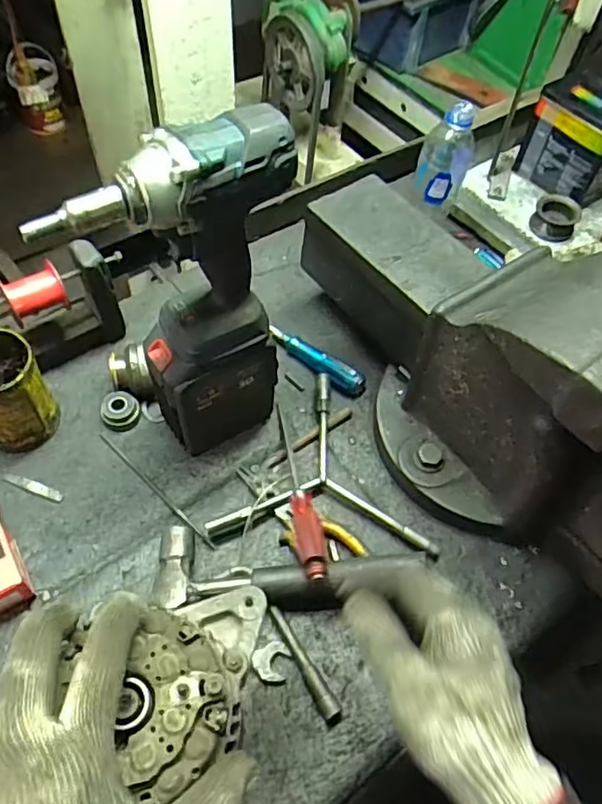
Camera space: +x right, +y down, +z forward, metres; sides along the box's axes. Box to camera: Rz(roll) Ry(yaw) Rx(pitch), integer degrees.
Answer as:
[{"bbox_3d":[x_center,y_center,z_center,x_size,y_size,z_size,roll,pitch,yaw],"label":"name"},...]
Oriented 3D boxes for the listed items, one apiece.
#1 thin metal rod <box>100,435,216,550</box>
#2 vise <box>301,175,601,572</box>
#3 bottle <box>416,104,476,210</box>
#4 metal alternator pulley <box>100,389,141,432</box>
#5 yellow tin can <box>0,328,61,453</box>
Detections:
[{"bbox_3d":[-0.149,0.089,0.610,0.174,0.010,0.007,39,62,20],"label":"thin metal rod"},{"bbox_3d":[0.197,-0.049,0.550,0.206,0.256,0.524,-21,60,-17],"label":"vise"},{"bbox_3d":[0.171,-0.287,0.714,0.062,0.123,0.048,17,56,7],"label":"bottle"},{"bbox_3d":[-0.195,0.010,0.646,0.040,0.023,0.037,2,56,-3],"label":"metal alternator pulley"},{"bbox_3d":[-0.295,-0.012,0.597,0.069,0.110,0.080,-24,61,-19],"label":"yellow tin can"}]

